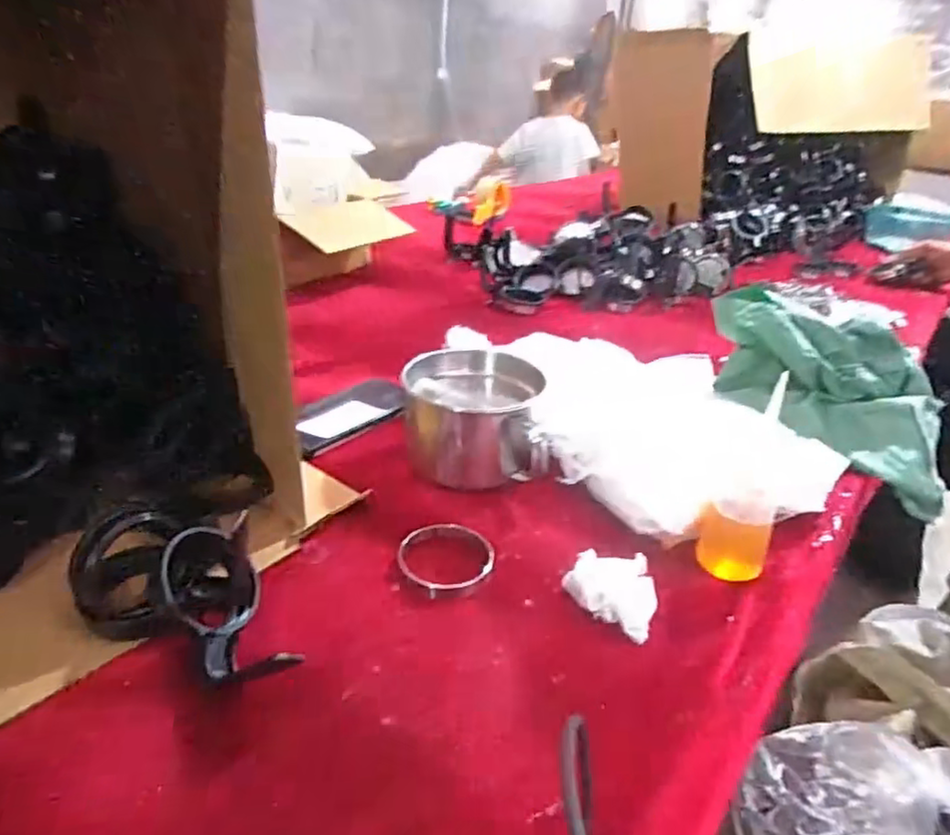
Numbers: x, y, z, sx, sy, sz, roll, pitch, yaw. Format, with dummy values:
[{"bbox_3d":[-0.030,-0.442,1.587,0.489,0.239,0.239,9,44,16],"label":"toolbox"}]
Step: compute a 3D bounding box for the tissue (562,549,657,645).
[{"bbox_3d":[0.101,0.120,0.473,0.064,0.021,0.062,20,31,26],"label":"tissue"}]

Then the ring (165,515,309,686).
[{"bbox_3d":[-0.162,0.111,0.418,0.061,0.058,0.111,-12,32,-29],"label":"ring"}]

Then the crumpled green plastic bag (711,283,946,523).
[{"bbox_3d":[0.375,-0.035,0.711,0.240,0.151,0.122,24,33,32],"label":"crumpled green plastic bag"}]

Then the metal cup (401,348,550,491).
[{"bbox_3d":[-0.002,0.003,0.592,0.121,0.087,0.121,4,28,-2],"label":"metal cup"}]

